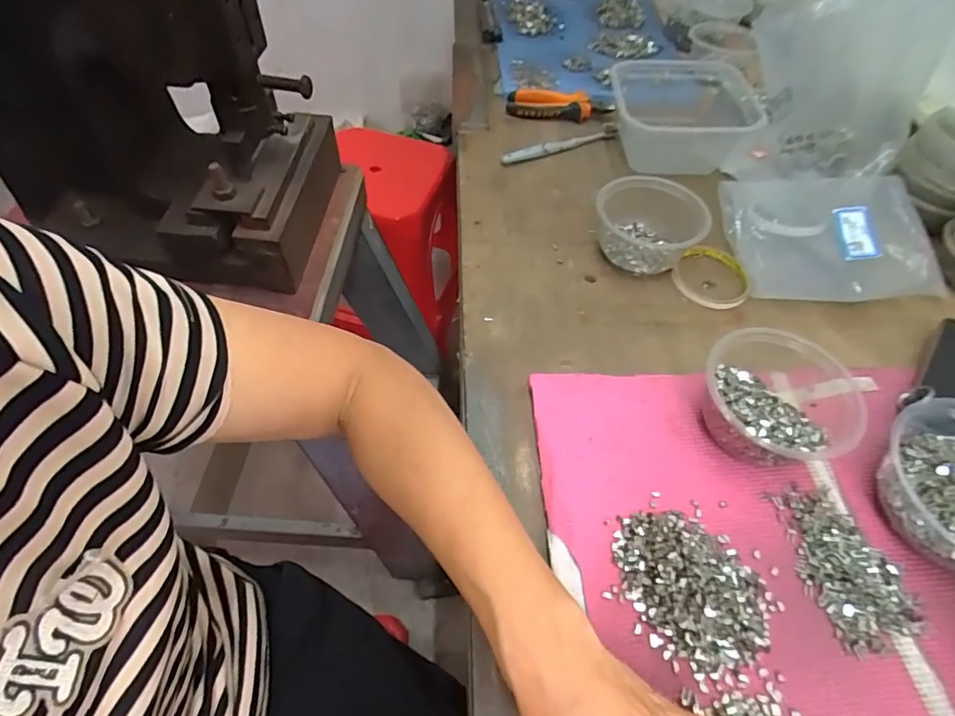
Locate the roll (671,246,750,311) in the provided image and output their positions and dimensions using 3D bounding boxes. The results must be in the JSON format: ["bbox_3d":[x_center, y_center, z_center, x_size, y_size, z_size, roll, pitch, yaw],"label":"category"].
[{"bbox_3d":[0.257,-0.090,0.564,0.078,0.016,0.087,30,57,18],"label":"roll"}]

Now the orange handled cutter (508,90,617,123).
[{"bbox_3d":[0.116,-0.361,0.739,0.146,0.023,0.045,12,53,6],"label":"orange handled cutter"}]

